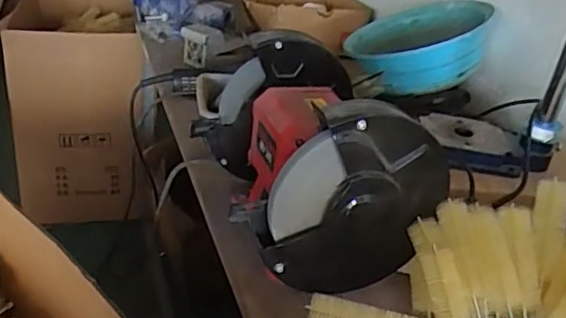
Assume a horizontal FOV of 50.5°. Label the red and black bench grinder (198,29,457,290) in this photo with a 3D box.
[{"bbox_3d":[0.029,-0.014,0.767,0.227,0.207,0.309,-3,29,-20],"label":"red and black bench grinder"}]

